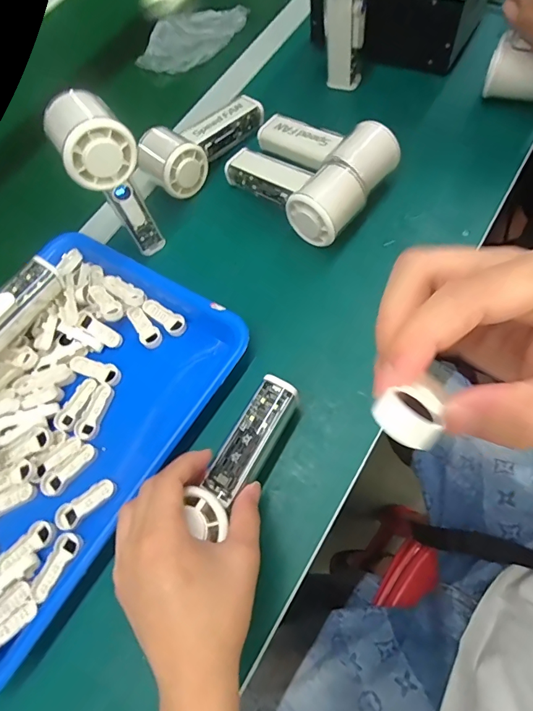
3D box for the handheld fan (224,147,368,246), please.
[{"bbox_3d":[0.025,-0.168,0.432,0.157,0.052,0.062,37,72,30],"label":"handheld fan"}]

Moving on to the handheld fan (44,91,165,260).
[{"bbox_3d":[-0.142,-0.161,0.392,0.056,0.137,0.067,-34,65,-8],"label":"handheld fan"}]

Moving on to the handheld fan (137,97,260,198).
[{"bbox_3d":[-0.067,-0.241,0.477,0.153,0.047,0.069,-37,65,-9],"label":"handheld fan"}]

